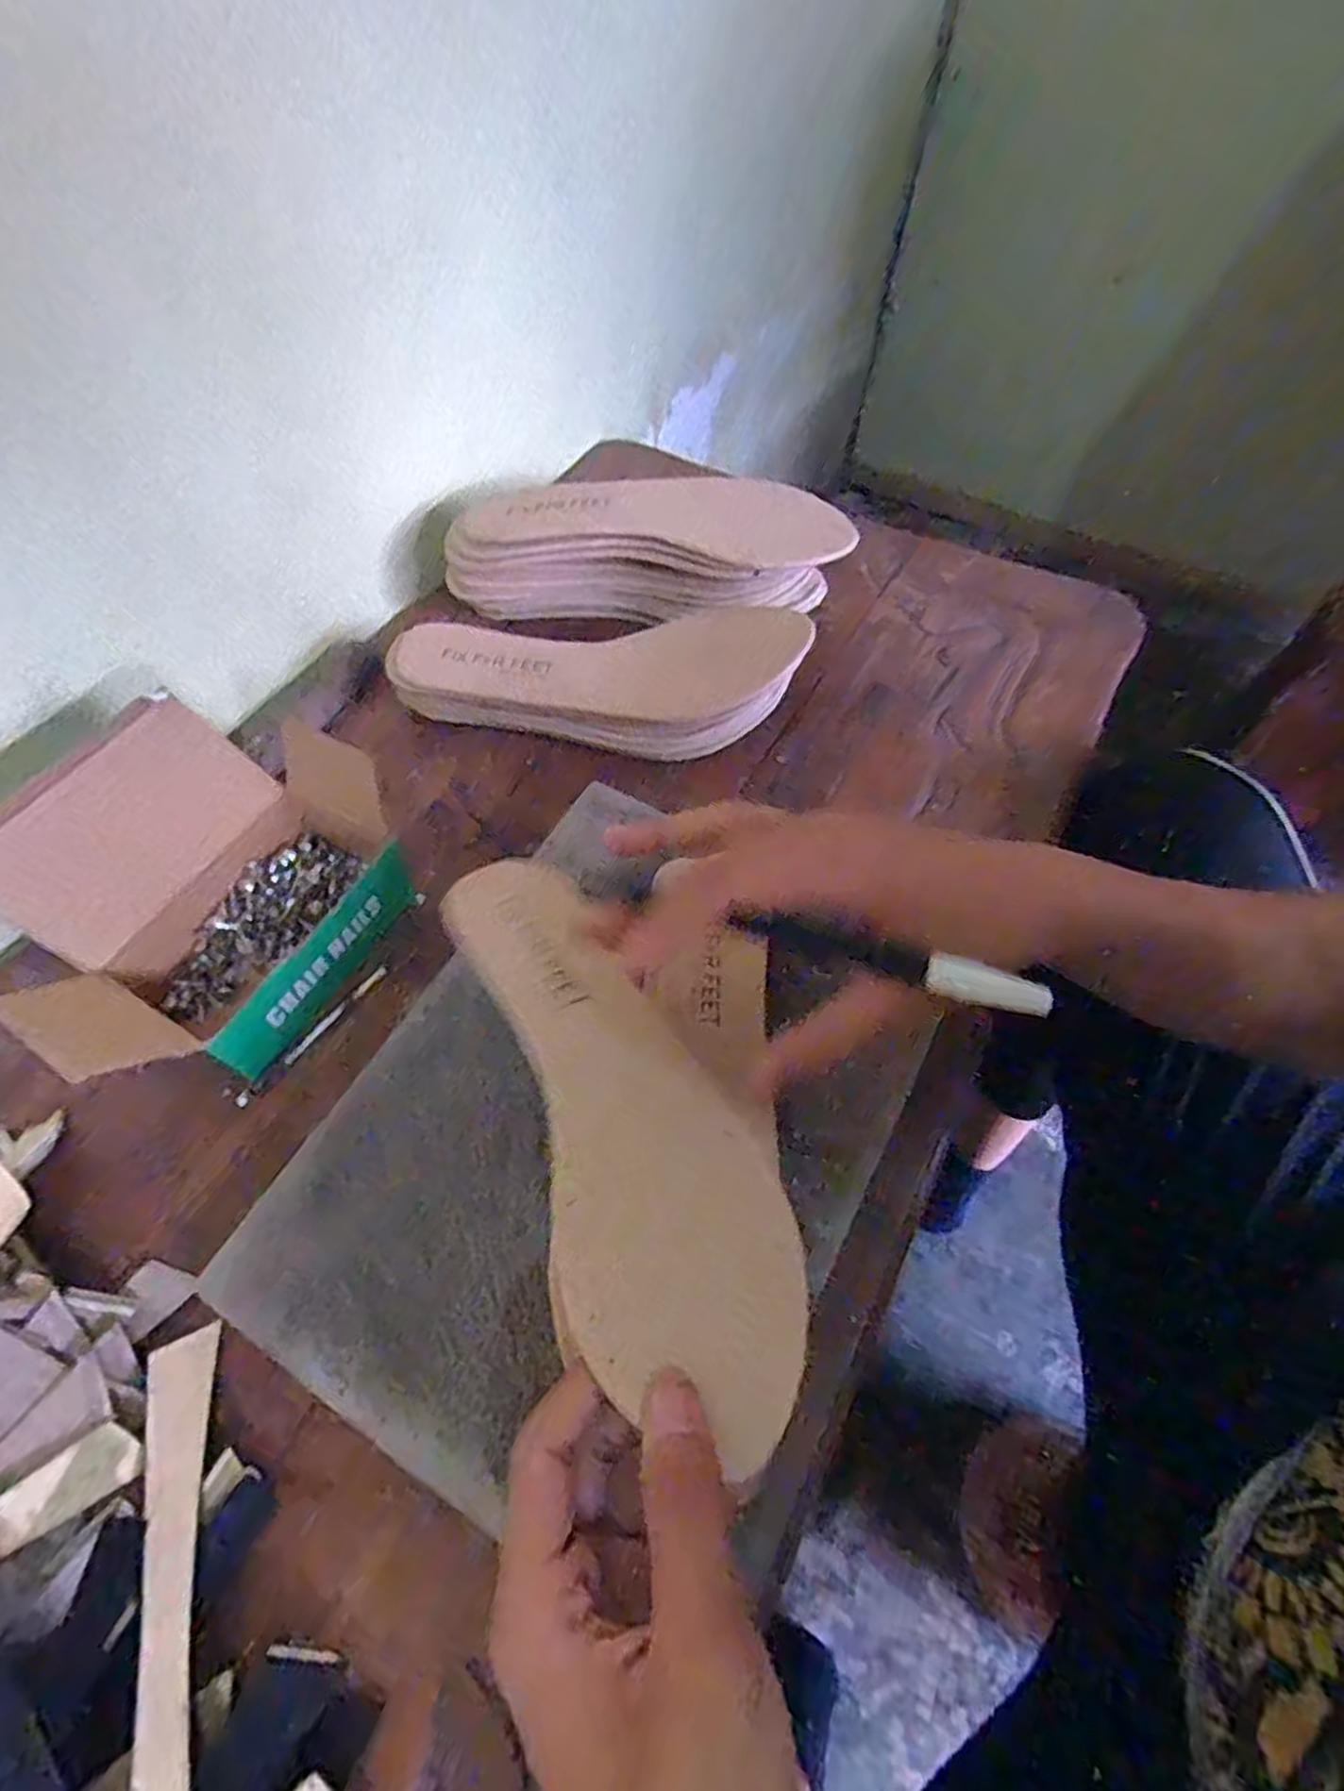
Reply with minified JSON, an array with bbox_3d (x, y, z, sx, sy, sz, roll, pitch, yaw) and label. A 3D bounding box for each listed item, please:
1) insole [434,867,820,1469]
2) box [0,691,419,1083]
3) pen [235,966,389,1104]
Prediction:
[{"bbox_3d":[-0.023,0.069,0.267,0.077,0.019,0.224,-24,59,-15],"label":"insole"},{"bbox_3d":[-0.216,-0.001,0.343,0.128,0.088,0.168,28,62,14],"label":"box"},{"bbox_3d":[-0.170,0.066,0.356,0.005,0.010,0.086,37,65,19],"label":"pen"}]

